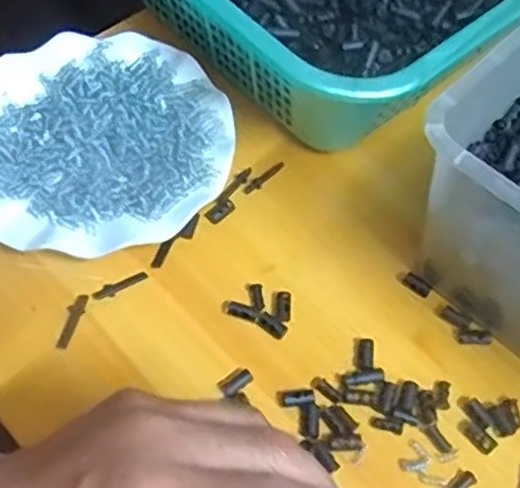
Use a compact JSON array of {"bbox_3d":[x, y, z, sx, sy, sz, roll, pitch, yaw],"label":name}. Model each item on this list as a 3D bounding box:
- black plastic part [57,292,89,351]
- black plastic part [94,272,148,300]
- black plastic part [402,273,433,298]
[{"bbox_3d":[-0.114,0.047,0.426,0.009,0.004,0.036,13,59,3],"label":"black plastic part"},{"bbox_3d":[-0.087,0.026,0.439,0.035,0.004,0.008,-23,64,-17],"label":"black plastic part"},{"bbox_3d":[0.102,0.027,0.457,0.019,0.005,0.010,41,65,18],"label":"black plastic part"}]

